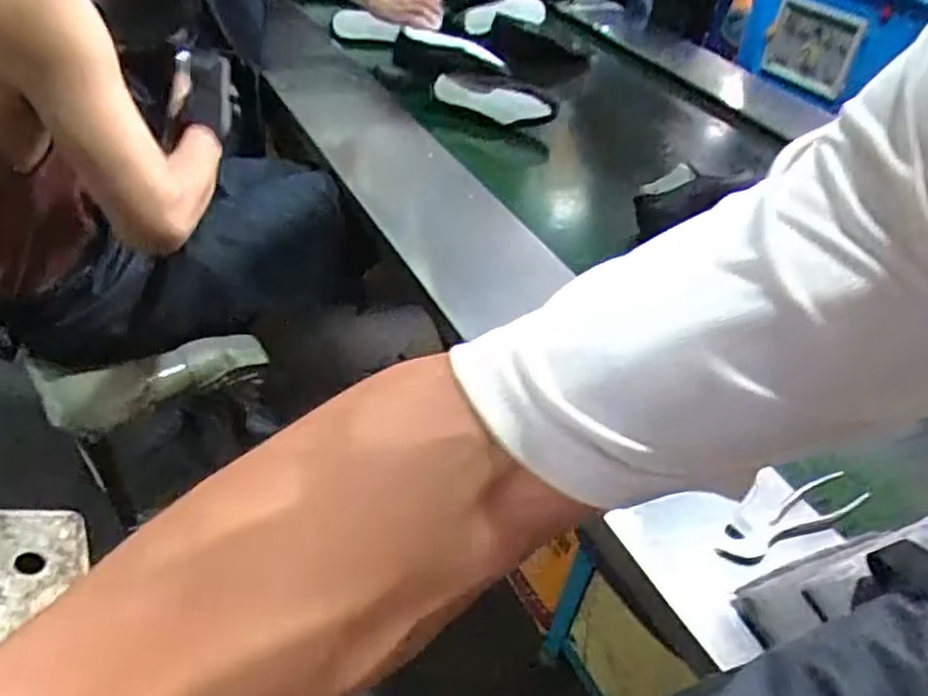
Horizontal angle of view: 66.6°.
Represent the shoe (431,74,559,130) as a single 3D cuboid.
[{"bbox_3d":[0.063,-0.516,1.471,0.257,0.078,0.102,10,41,2],"label":"shoe"}]

